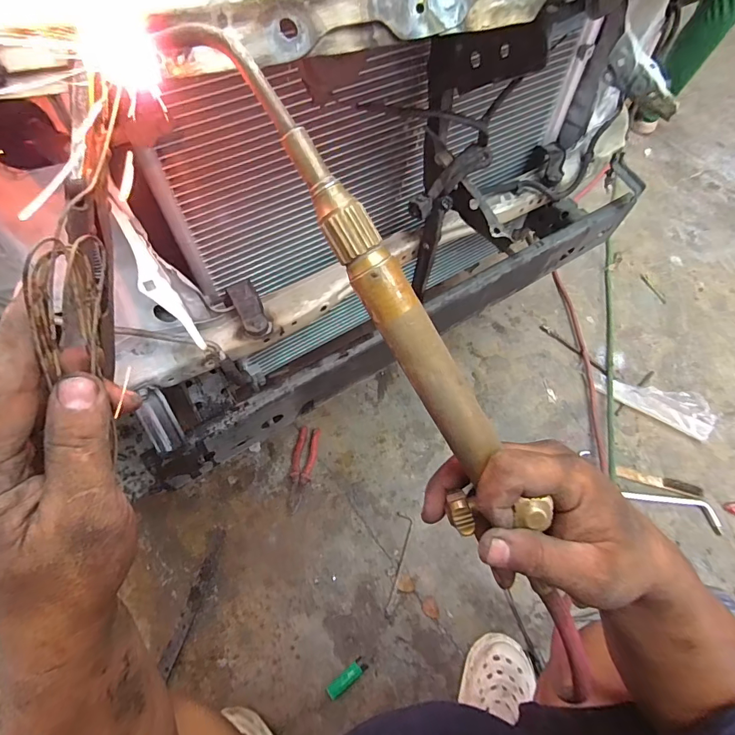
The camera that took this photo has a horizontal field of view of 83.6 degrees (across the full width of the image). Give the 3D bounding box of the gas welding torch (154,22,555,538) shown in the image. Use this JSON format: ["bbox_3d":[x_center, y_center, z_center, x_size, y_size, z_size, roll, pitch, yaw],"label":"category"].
[{"bbox_3d":[0.005,-0.038,0.222,0.045,0.040,0.312,-36,102,-18],"label":"gas welding torch"}]

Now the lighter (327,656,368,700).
[{"bbox_3d":[-0.036,0.572,0.755,0.077,0.009,0.025,-34,71,-22],"label":"lighter"}]

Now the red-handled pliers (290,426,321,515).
[{"bbox_3d":[-0.151,0.229,0.939,0.052,0.015,0.192,12,61,-1],"label":"red-handled pliers"}]

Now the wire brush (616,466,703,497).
[{"bbox_3d":[0.669,0.262,0.946,0.191,0.015,0.026,15,61,1],"label":"wire brush"}]

